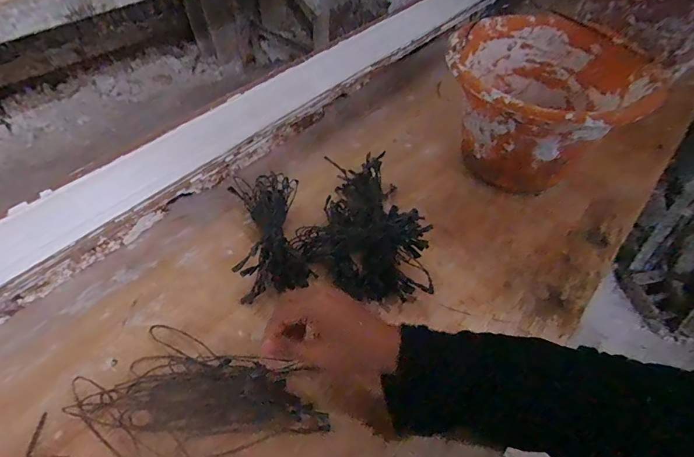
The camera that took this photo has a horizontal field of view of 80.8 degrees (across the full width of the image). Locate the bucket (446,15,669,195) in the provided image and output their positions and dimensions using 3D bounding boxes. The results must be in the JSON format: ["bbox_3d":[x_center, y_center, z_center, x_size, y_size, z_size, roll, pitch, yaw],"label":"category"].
[{"bbox_3d":[0.249,-0.157,0.567,0.232,0.167,0.231,1,50,-1],"label":"bucket"}]

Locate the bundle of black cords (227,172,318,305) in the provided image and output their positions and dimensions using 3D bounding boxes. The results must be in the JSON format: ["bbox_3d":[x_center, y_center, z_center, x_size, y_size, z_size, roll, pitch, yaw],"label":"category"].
[{"bbox_3d":[-0.095,0.003,0.505,0.084,0.039,0.168,-9,51,-10],"label":"bundle of black cords"}]

